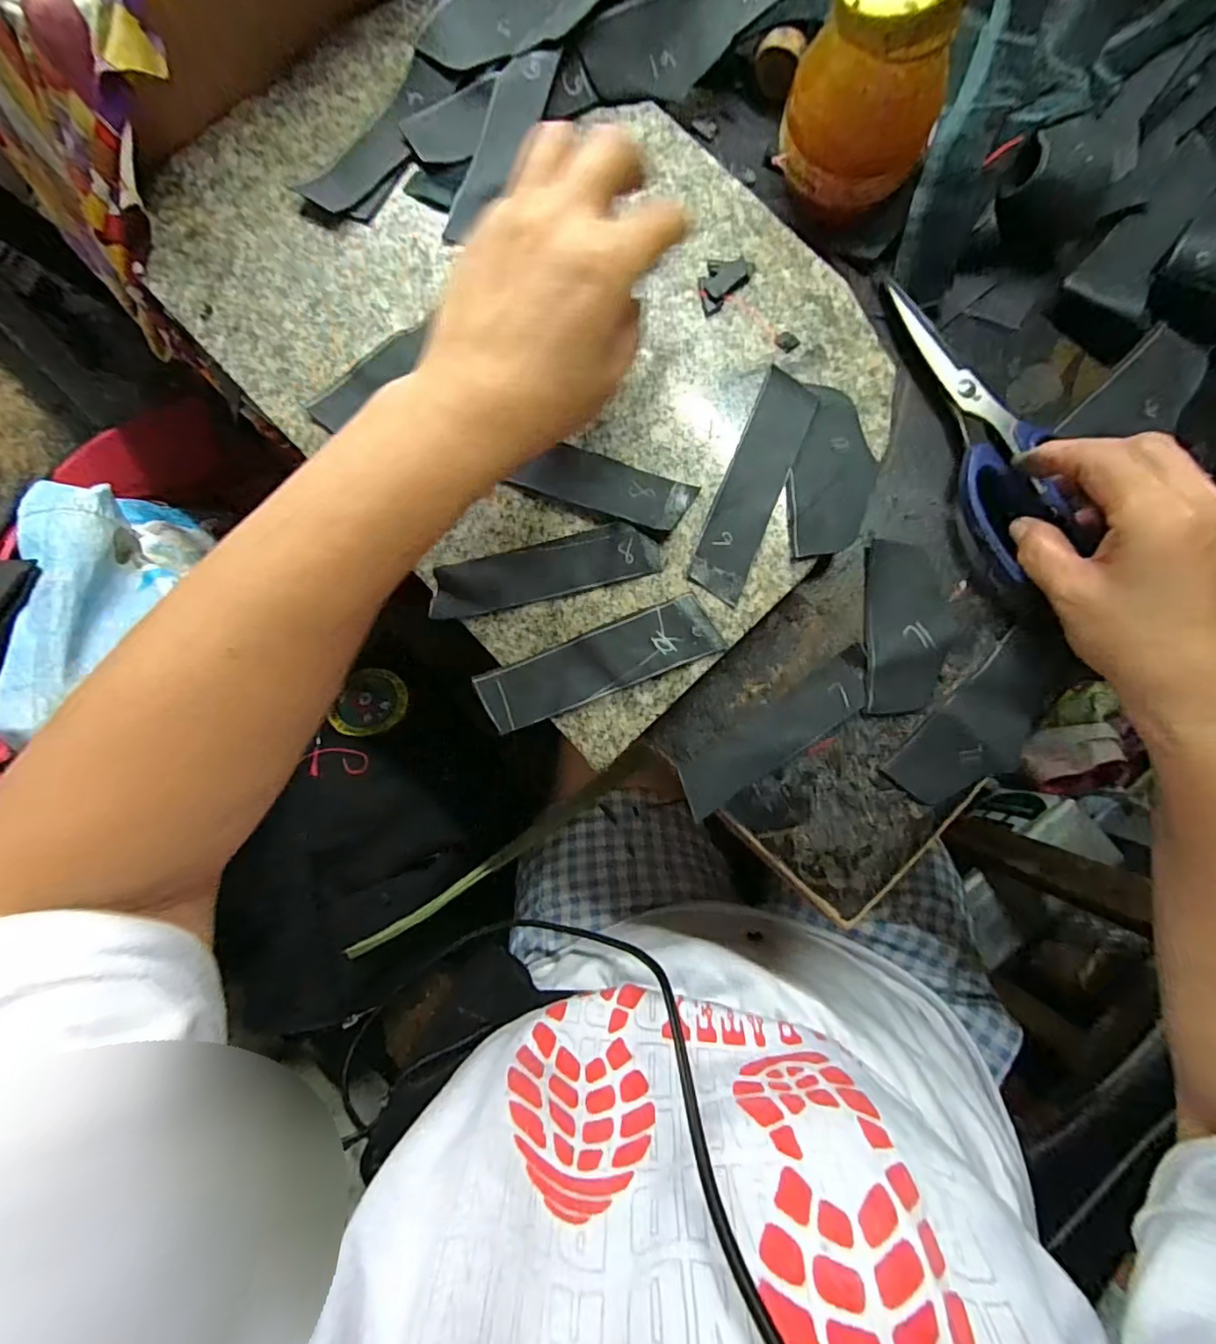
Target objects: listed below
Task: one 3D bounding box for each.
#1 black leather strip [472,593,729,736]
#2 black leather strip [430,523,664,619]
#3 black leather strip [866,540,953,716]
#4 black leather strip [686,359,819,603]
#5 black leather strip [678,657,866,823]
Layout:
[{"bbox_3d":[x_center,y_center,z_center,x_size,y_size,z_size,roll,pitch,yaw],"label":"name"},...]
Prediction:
[{"bbox_3d":[-0.004,-0.004,0.281,0.118,0.004,0.031,-22,87,-1],"label":"black leather strip"},{"bbox_3d":[-0.032,-0.052,0.286,0.113,0.008,0.029,-14,85,-1],"label":"black leather strip"},{"bbox_3d":[0.158,-0.023,0.298,0.044,0.004,0.090,4,85,1],"label":"black leather strip"},{"bbox_3d":[0.074,-0.094,0.290,0.029,0.004,0.118,22,86,3],"label":"black leather strip"},{"bbox_3d":[0.085,0.033,0.295,0.109,0.004,0.030,-34,83,0],"label":"black leather strip"}]

